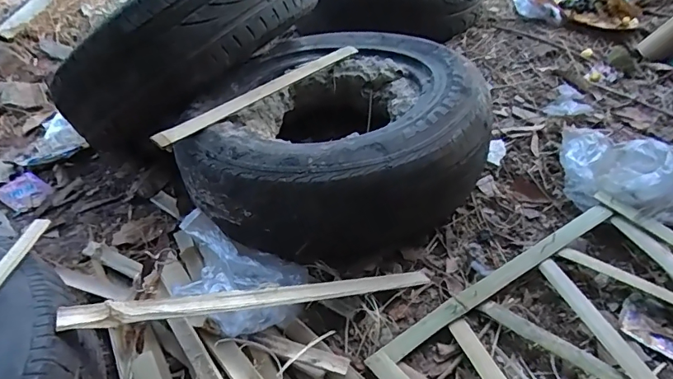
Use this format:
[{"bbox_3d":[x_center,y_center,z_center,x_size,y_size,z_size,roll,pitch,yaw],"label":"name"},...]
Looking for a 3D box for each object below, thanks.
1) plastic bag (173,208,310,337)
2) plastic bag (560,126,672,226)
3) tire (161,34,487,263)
[{"bbox_3d":[-0.141,0.115,0.655,0.183,0.099,0.152,16,44,24],"label":"plastic bag"},{"bbox_3d":[0.520,-0.027,0.813,0.230,0.099,0.153,12,42,19],"label":"plastic bag"},{"bbox_3d":[-0.009,-0.118,0.889,0.521,0.186,0.531,-9,40,-5],"label":"tire"}]

